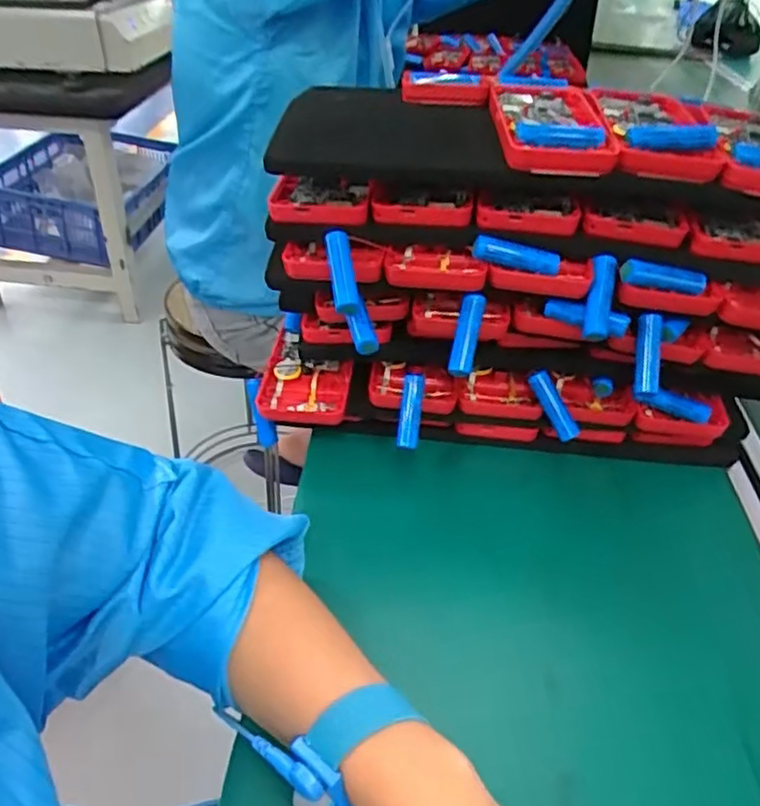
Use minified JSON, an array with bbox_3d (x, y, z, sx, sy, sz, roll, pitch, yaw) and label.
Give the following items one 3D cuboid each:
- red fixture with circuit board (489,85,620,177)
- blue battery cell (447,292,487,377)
[{"bbox_3d":[0.106,-0.174,0.422,0.070,0.021,0.129,7,38,4],"label":"red fixture with circuit board"},{"bbox_3d":[0.054,-0.042,0.409,0.014,0.050,0.014,13,-7,13],"label":"blue battery cell"}]

